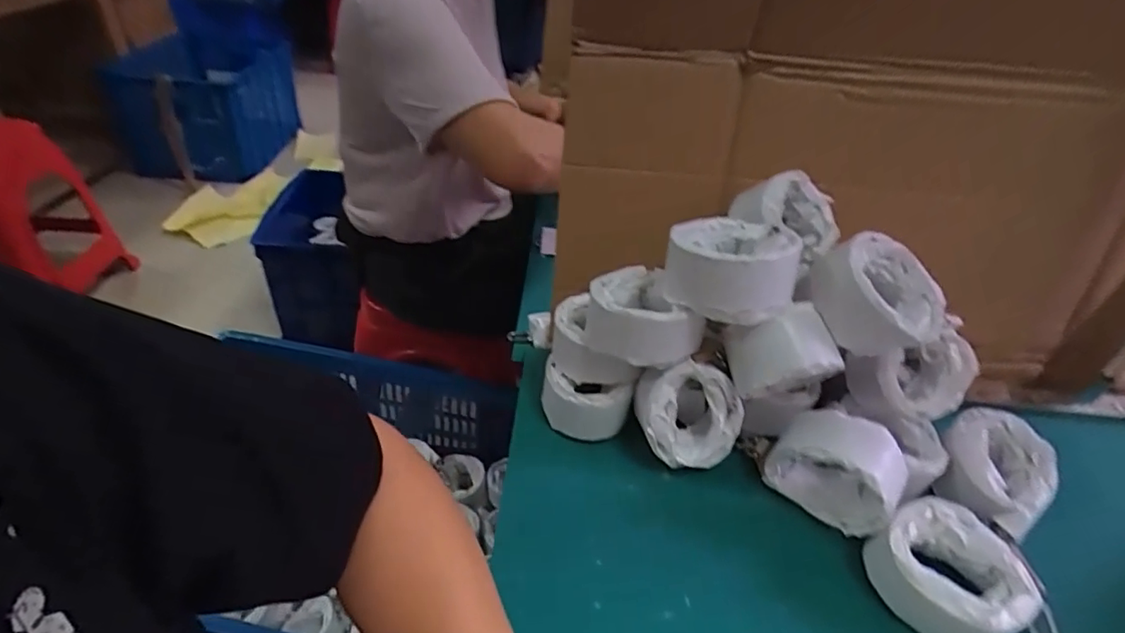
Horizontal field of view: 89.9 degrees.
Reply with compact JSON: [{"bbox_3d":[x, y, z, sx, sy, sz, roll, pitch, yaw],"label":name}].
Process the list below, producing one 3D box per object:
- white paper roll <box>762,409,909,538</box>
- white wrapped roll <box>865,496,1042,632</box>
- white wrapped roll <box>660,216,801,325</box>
[{"bbox_3d":[0.229,0.132,0.477,0.097,0.091,0.053,29,43,26],"label":"white paper roll"},{"bbox_3d":[0.290,0.198,0.426,0.099,0.054,0.095,-10,41,-21],"label":"white wrapped roll"},{"bbox_3d":[0.132,-0.042,0.442,0.100,0.054,0.093,18,39,14],"label":"white wrapped roll"}]

